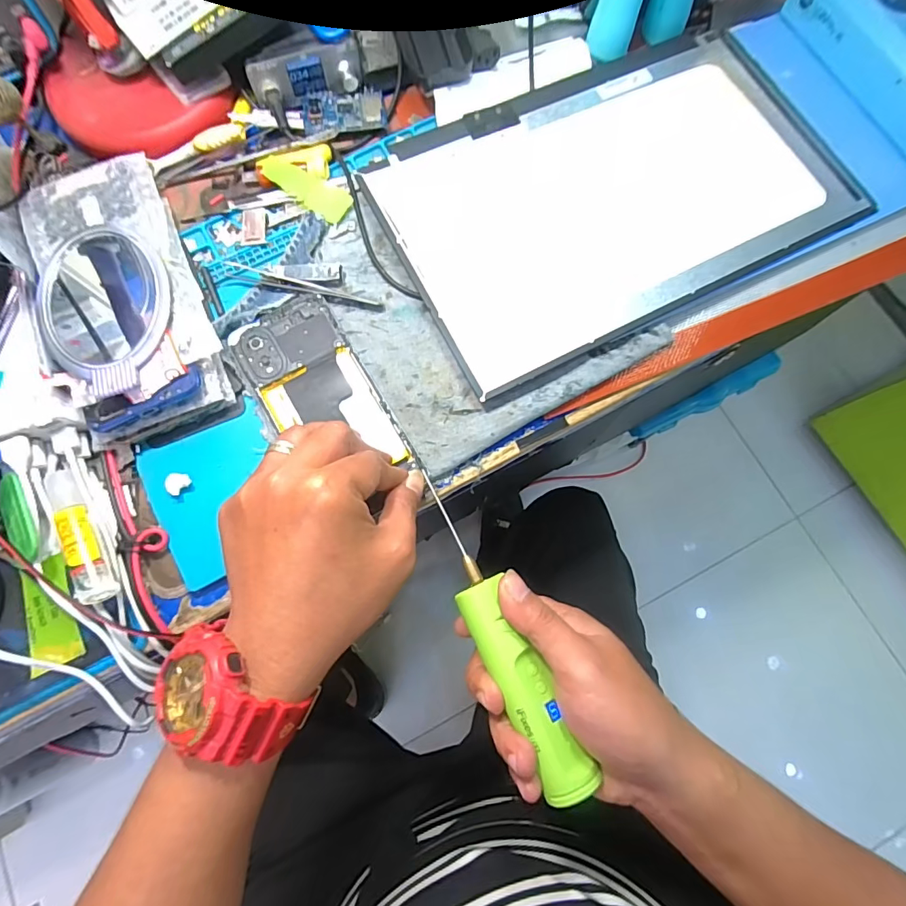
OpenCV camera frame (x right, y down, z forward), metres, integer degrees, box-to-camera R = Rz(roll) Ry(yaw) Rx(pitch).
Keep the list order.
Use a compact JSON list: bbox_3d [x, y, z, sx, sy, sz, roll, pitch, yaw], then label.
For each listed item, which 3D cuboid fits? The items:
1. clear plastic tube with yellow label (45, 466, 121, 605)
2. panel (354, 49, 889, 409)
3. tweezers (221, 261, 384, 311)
[{"bbox_3d":[-0.230,0.048,0.287,0.018,0.016,0.088,-28,77,-8],"label":"clear plastic tube with yellow label"},{"bbox_3d":[0.121,-0.199,0.355,0.333,0.012,0.208,-27,77,-7],"label":"panel"},{"bbox_3d":[-0.110,-0.122,0.344,0.120,0.007,0.011,14,76,3],"label":"tweezers"}]

